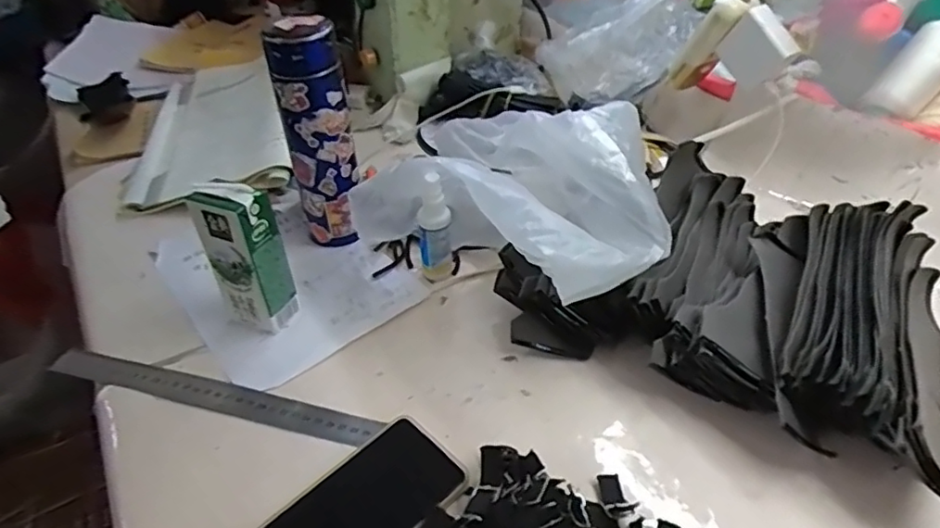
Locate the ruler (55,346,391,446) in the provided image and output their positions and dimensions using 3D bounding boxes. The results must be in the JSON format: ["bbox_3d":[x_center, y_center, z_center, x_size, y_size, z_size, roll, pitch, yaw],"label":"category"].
[{"bbox_3d":[-0.211,0.106,0.488,0.289,0.007,0.027,10,45,12],"label":"ruler"}]

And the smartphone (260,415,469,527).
[{"bbox_3d":[-0.084,0.175,0.401,0.168,0.008,0.079,-33,50,-30],"label":"smartphone"}]

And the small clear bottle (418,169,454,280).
[{"bbox_3d":[-0.032,-0.034,0.558,0.031,0.113,0.026,-6,41,-5],"label":"small clear bottle"}]

